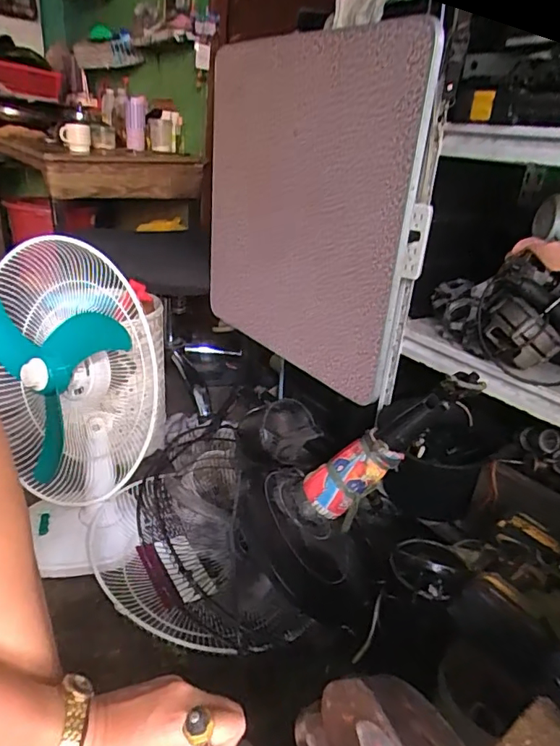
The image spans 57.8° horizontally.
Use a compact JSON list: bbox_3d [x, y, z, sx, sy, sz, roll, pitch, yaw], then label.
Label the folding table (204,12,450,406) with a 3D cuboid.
[{"bbox_3d":[-0.002,-0.323,1.016,0.057,0.561,0.752,-13,32,-33],"label":"folding table"}]

